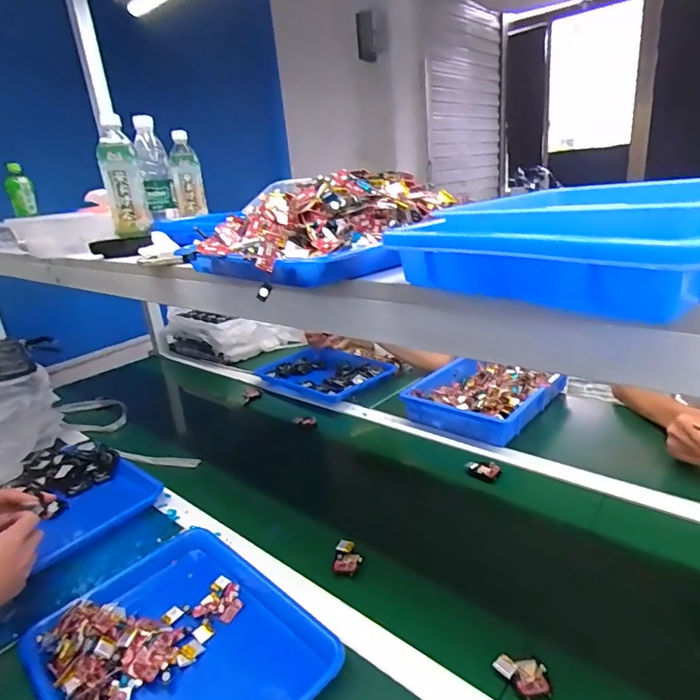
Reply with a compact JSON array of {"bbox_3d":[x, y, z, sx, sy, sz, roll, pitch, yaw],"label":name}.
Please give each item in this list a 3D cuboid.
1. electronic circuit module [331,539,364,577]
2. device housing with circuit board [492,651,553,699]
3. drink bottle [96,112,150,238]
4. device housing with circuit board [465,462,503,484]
[{"bbox_3d":[-0.002,0.293,0.677,0.039,0.022,0.046,-1,20,14],"label":"electronic circuit module"},{"bbox_3d":[0.177,0.334,0.495,0.053,0.015,0.040,-3,19,8],"label":"device housing with circuit board"},{"bbox_3d":[-0.389,-0.288,0.821,0.059,0.178,0.062,-12,20,-17],"label":"drink bottle"},{"bbox_3d":[0.234,0.212,0.842,0.060,0.028,0.021,6,22,32],"label":"device housing with circuit board"}]

